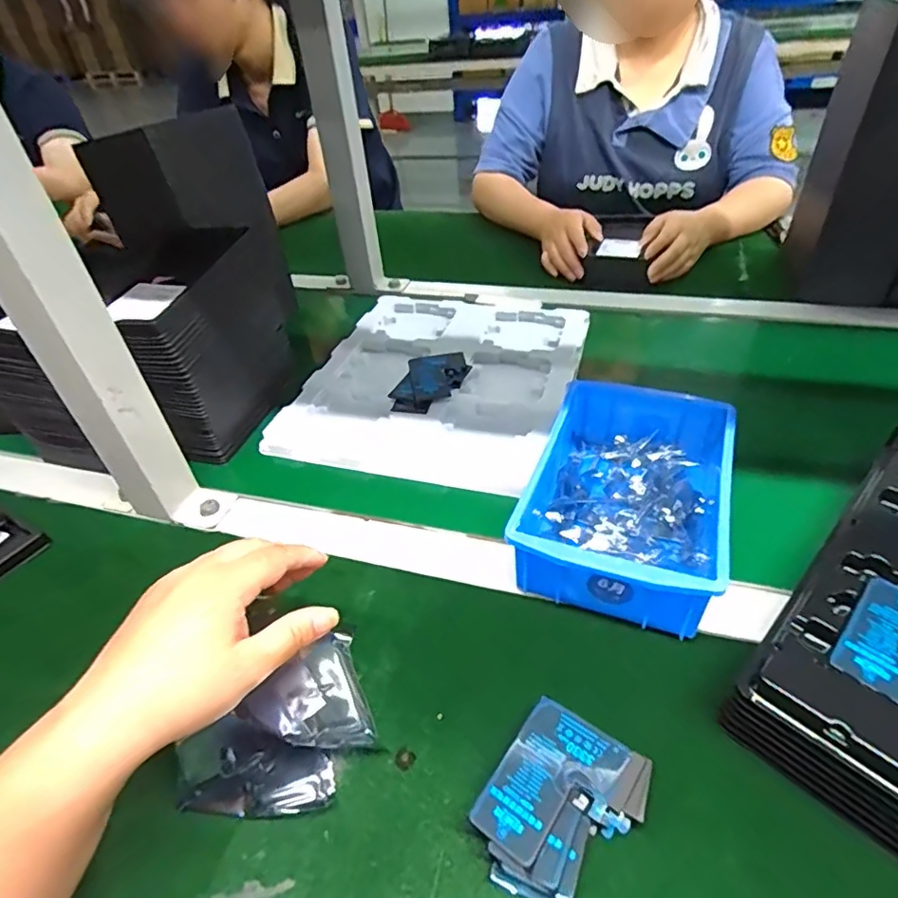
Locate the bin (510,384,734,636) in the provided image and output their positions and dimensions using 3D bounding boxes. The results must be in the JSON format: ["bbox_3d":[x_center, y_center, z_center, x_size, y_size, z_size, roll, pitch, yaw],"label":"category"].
[{"bbox_3d":[0.133,0.030,0.416,0.127,0.062,0.198,12,44,20],"label":"bin"}]

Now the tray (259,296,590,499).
[{"bbox_3d":[-0.008,-0.087,0.604,0.266,0.022,0.311,9,43,17],"label":"tray"}]

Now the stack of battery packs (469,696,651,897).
[{"bbox_3d":[0.056,0.182,0.283,0.064,0.026,0.083,24,49,30],"label":"stack of battery packs"}]

